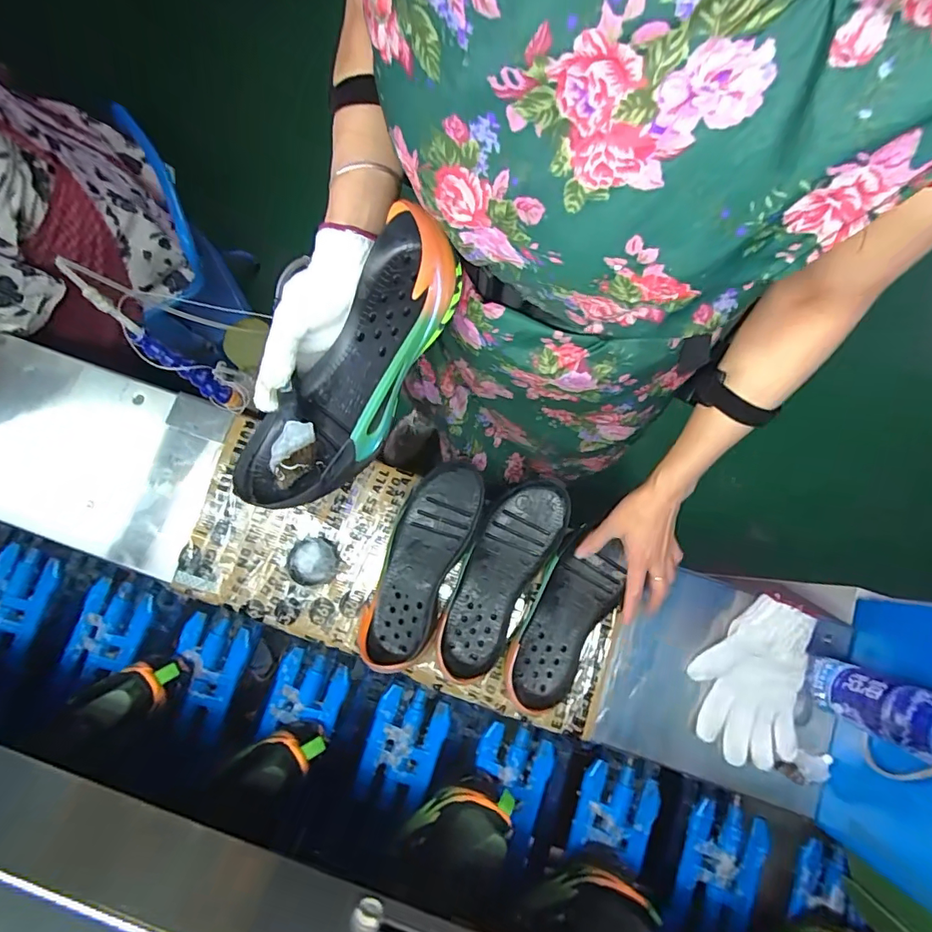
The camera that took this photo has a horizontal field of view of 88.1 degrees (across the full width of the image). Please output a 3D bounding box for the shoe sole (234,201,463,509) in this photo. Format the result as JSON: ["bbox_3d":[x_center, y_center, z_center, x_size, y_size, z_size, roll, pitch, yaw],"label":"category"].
[{"bbox_3d":[-0.093,-0.069,0.387,0.097,0.054,0.256,38,100,5],"label":"shoe sole"}]

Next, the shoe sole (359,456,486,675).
[{"bbox_3d":[-0.055,0.115,0.586,0.096,0.031,0.251,19,82,23],"label":"shoe sole"}]

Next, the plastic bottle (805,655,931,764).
[{"bbox_3d":[0.447,0.253,0.493,0.062,0.209,0.066,22,80,3],"label":"plastic bottle"}]

